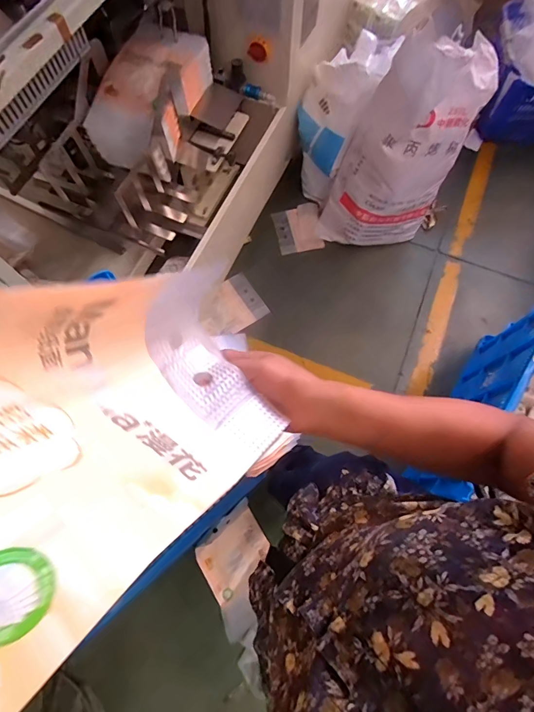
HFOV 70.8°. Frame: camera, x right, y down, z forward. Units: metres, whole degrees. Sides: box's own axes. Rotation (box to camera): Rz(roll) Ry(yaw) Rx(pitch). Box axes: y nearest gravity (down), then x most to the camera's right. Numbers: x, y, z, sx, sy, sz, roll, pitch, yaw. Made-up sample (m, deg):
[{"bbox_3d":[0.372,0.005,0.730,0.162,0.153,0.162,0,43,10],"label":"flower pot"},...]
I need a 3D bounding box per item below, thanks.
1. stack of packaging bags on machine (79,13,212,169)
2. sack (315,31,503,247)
[{"bbox_3d":[-0.360,-0.802,1.170,0.263,0.193,0.385,19,71,5],"label":"stack of packaging bags on machine"},{"bbox_3d":[0.453,-0.679,1.320,0.414,0.707,0.203,-4,71,-3],"label":"sack"}]

